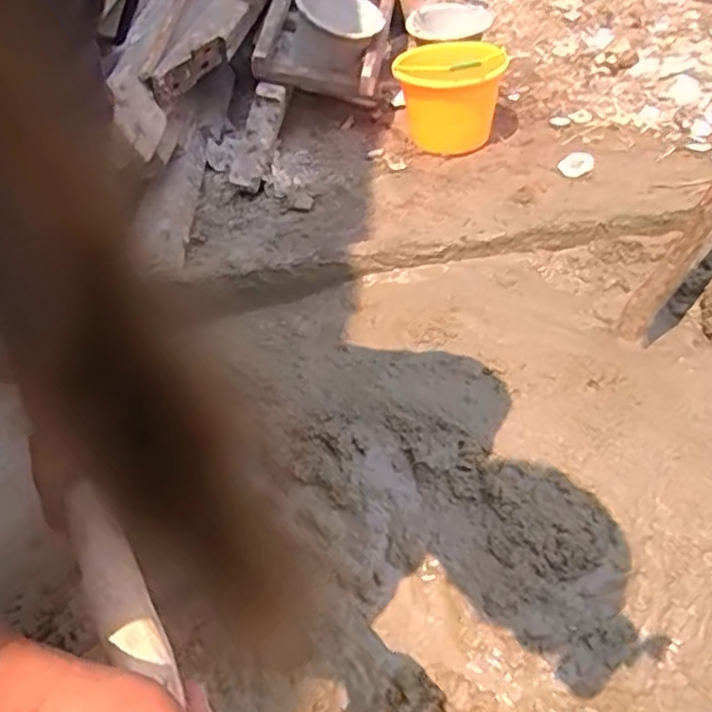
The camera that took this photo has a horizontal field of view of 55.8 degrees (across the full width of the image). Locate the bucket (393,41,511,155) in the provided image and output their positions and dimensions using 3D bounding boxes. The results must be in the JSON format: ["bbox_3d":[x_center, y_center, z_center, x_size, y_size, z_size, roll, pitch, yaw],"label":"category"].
[{"bbox_3d":[0.245,-0.679,1.767,0.261,0.227,0.259,-4,43,3],"label":"bucket"}]

